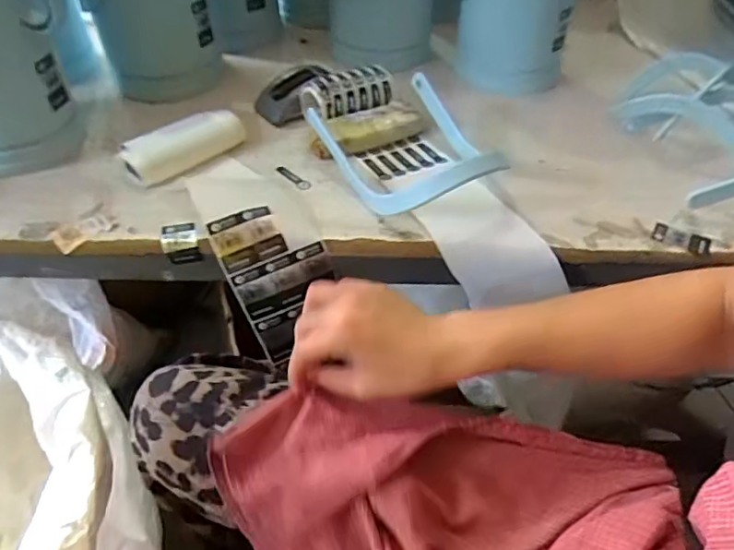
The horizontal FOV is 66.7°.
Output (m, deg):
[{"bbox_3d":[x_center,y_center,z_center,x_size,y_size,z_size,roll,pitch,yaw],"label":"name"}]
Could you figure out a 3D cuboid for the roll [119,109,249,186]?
[{"bbox_3d":[-0.210,-0.153,0.650,0.050,0.038,0.144,32,52,27],"label":"roll"}]

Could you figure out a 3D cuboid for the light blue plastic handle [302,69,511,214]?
[{"bbox_3d":[0.051,-0.146,0.626,0.164,0.066,0.214,-21,49,-22],"label":"light blue plastic handle"}]

